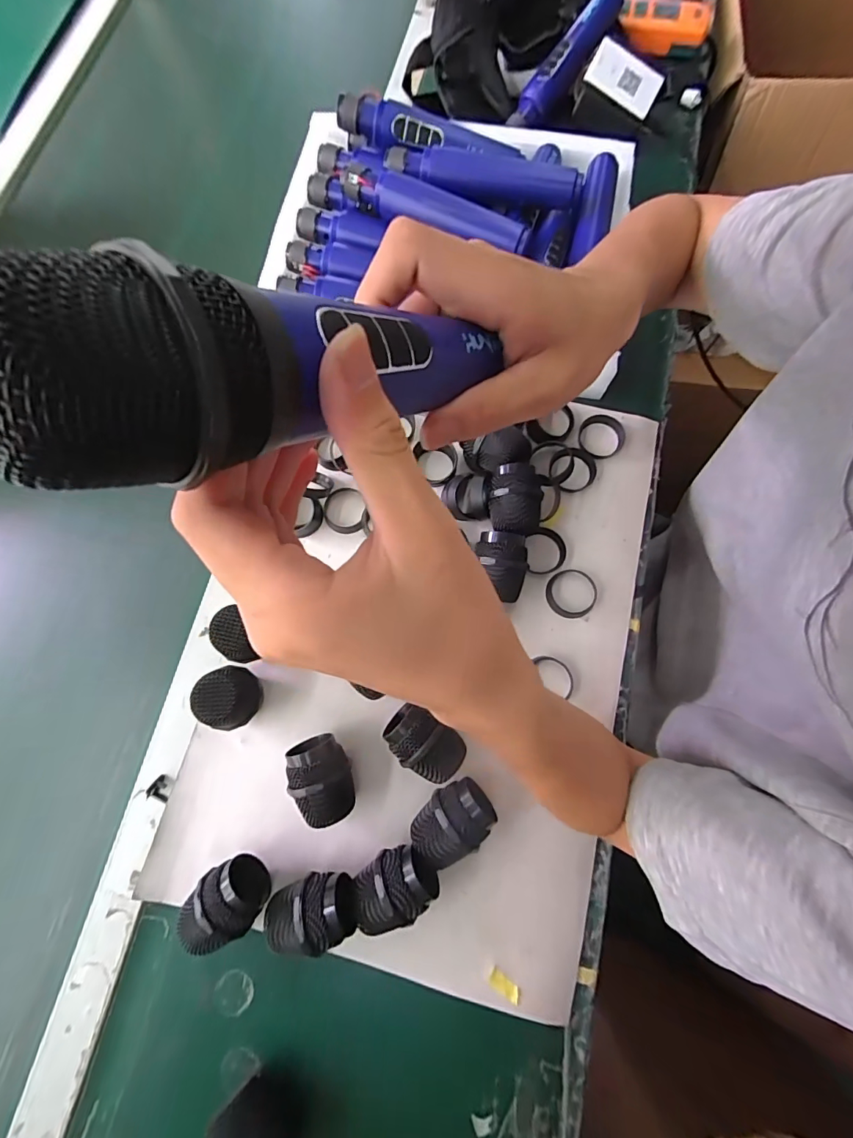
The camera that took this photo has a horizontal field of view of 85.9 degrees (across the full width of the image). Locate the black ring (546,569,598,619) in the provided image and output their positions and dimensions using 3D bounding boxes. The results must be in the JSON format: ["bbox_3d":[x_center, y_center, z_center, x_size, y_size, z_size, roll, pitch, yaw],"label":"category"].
[{"bbox_3d":[0.133,0.022,0.418,0.047,0.007,0.045,0,75,1],"label":"black ring"}]

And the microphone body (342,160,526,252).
[{"bbox_3d":[0.005,-0.340,0.432,0.184,0.028,0.028,29,77,8],"label":"microphone body"}]

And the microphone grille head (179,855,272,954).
[{"bbox_3d":[-0.147,0.243,0.336,0.059,0.050,0.046,-41,78,-9],"label":"microphone grille head"}]

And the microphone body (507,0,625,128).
[{"bbox_3d":[0.157,-0.570,0.516,0.041,0.032,0.191,36,91,9],"label":"microphone body"}]

